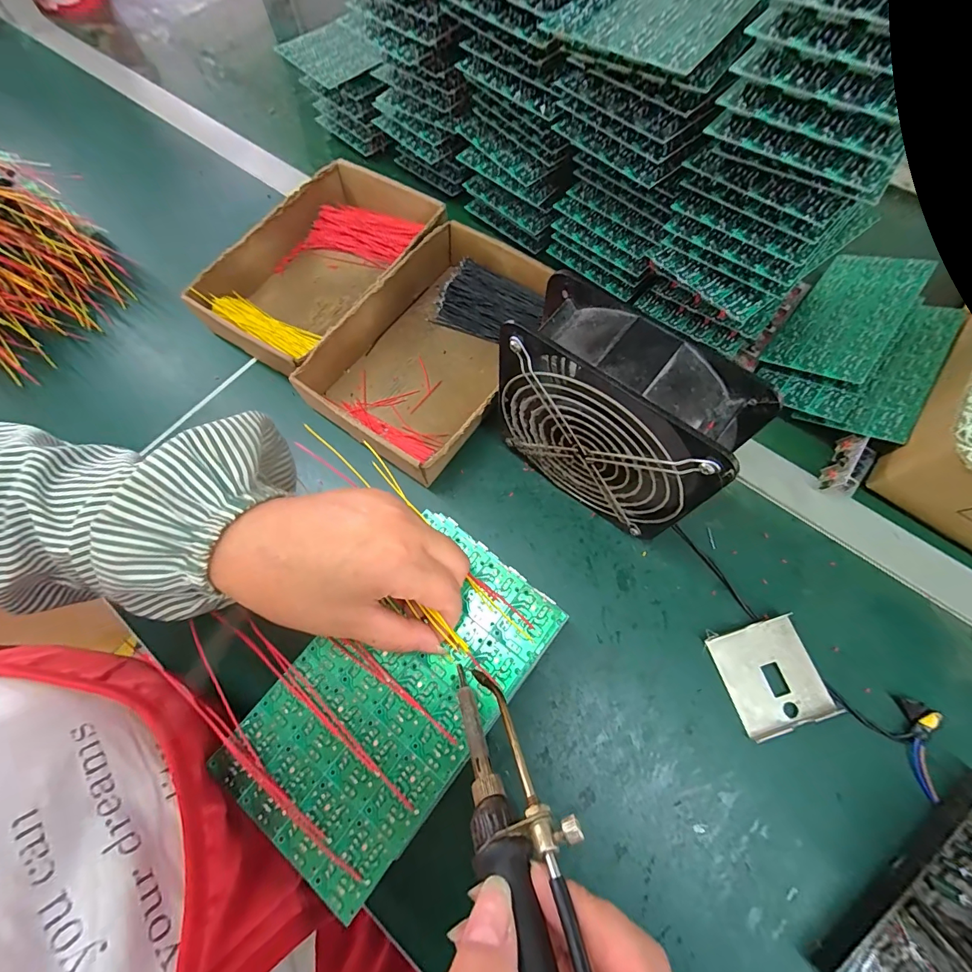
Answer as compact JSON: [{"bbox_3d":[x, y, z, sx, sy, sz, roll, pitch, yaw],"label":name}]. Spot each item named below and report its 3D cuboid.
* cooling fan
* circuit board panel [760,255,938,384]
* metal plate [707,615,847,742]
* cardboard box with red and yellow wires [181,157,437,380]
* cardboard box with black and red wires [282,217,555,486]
[{"bbox_3d":[0.082,-0.039,0.294,0.145,0.152,0.055,39,72,14],"label":"cooling fan"},{"bbox_3d":[0.333,-0.159,0.388,0.076,0.005,0.169,32,70,35],"label":"circuit board panel"},{"bbox_3d":[0.203,0.134,0.299,0.066,0.009,0.068,-17,69,-8],"label":"metal plate"},{"bbox_3d":[-0.161,-0.220,0.421,0.154,0.043,0.232,29,70,11],"label":"cardboard box with red and yellow wires"},{"bbox_3d":[-0.041,-0.129,0.386,0.150,0.045,0.232,31,71,12],"label":"cardboard box with black and red wires"}]

